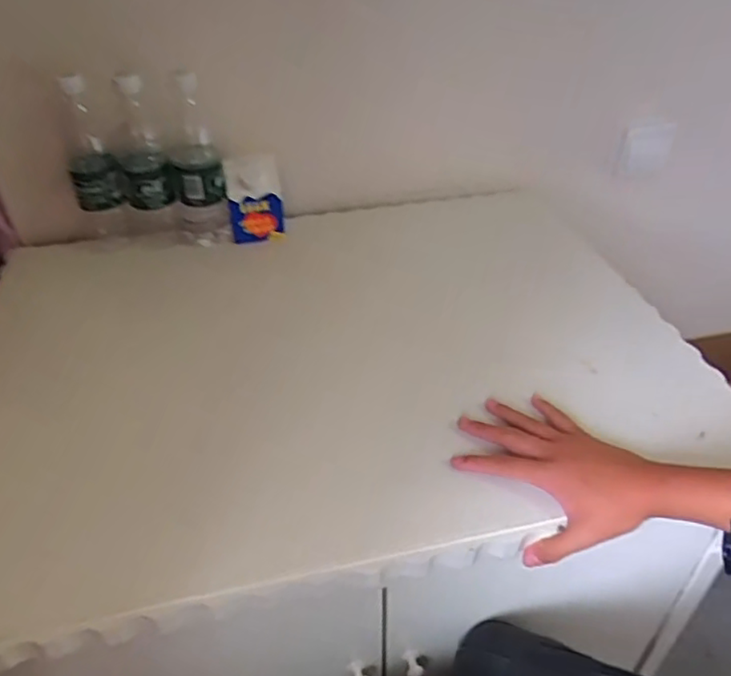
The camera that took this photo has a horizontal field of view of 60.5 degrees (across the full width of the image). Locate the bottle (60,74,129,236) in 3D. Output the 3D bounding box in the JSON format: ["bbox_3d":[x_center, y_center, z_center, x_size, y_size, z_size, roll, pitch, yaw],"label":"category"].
[{"bbox_3d":[-0.350,-0.218,0.809,0.062,0.220,0.058,-19,42,-21],"label":"bottle"}]

